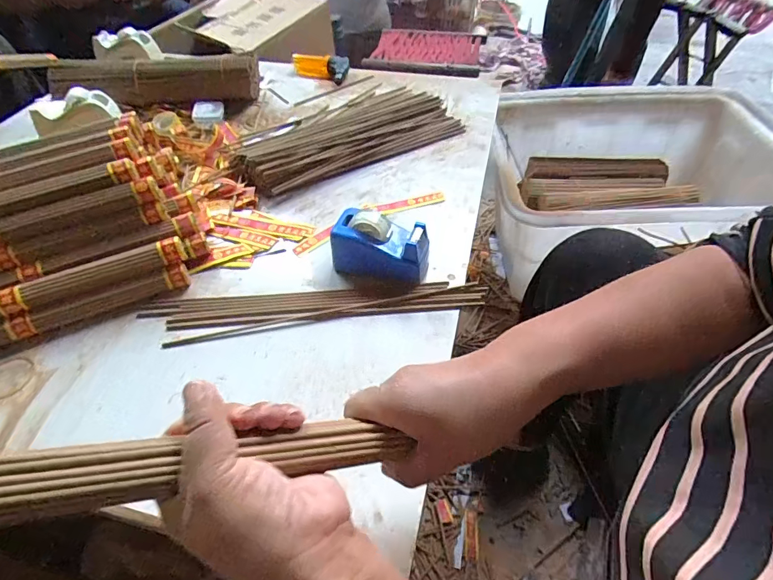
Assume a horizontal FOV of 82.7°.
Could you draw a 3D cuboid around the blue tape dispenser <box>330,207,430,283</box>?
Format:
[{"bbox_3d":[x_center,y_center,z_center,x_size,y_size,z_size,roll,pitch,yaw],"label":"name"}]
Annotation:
[{"bbox_3d":[-0.005,-0.046,0.467,0.101,0.061,0.055,14,51,13],"label":"blue tape dispenser"}]

